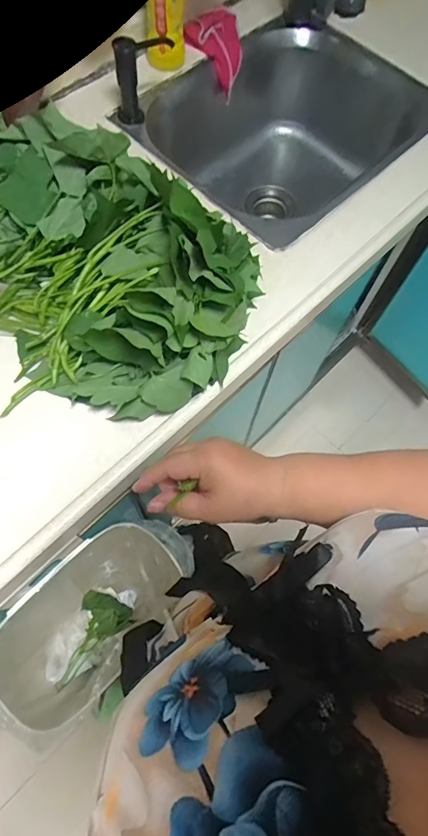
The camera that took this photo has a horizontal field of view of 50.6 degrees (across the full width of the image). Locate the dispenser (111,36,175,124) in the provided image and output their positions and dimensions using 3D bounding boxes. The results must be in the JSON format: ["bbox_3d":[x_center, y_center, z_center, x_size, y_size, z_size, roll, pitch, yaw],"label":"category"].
[{"bbox_3d":[-0.113,-0.544,0.721,0.092,0.102,0.036,-12,69,-8],"label":"dispenser"}]

